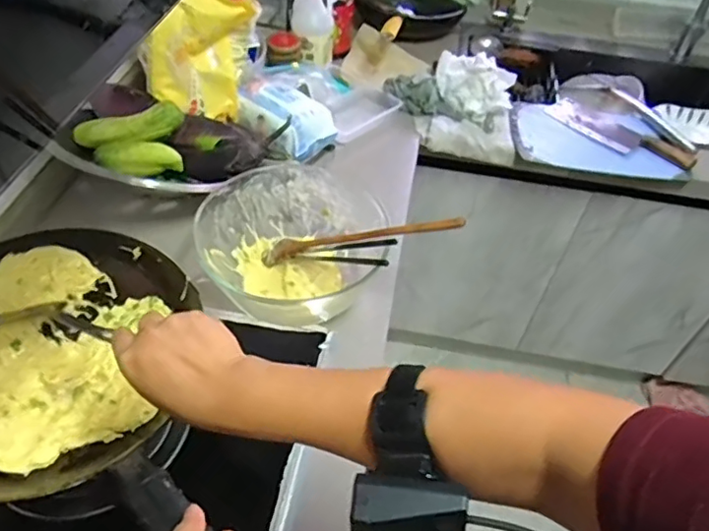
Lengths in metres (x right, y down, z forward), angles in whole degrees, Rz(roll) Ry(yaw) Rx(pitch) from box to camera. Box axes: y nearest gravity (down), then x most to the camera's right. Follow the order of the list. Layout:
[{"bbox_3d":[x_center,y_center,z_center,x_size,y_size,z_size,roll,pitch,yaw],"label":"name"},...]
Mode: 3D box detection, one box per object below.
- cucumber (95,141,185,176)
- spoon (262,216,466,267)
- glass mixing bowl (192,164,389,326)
[{"bbox_3d":[-0.328,-0.161,0.880,0.121,0.038,0.044,-5,50,-9],"label":"cucumber"},{"bbox_3d":[0.000,-0.035,0.799,0.315,0.028,0.030,-8,43,29],"label":"spoon"},{"bbox_3d":[-0.088,-0.033,0.835,0.250,0.106,0.209,11,50,4],"label":"glass mixing bowl"}]

